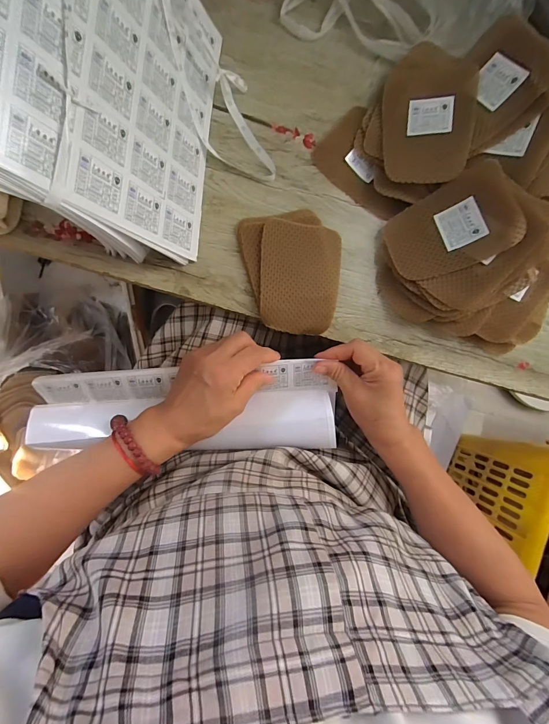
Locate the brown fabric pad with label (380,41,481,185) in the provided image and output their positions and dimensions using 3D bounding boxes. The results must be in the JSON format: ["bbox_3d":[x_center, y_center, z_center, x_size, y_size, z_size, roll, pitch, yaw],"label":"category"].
[{"bbox_3d":[0.168,-0.275,0.375,0.093,0.007,0.154,5,88,14],"label":"brown fabric pad with label"}]

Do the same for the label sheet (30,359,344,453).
[{"bbox_3d":[-0.104,0.052,0.372,0.330,0.041,0.099,0,90,2],"label":"label sheet"}]

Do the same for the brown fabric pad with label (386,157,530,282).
[{"bbox_3d":[0.185,-0.144,0.364,0.120,0.012,0.091,-23,79,24],"label":"brown fabric pad with label"}]

